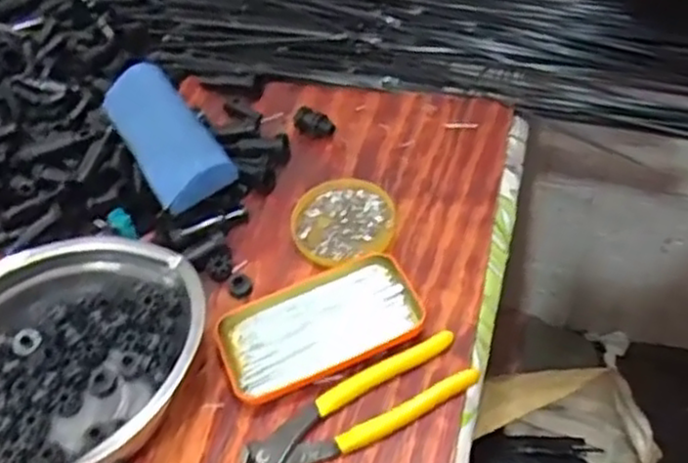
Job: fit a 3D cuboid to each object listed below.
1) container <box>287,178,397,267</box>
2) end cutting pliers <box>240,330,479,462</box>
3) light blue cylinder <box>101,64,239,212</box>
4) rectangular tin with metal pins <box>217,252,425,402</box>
[{"bbox_3d":[0.000,-0.007,0.590,0.083,0.012,0.084,-4,51,5],"label":"container"},{"bbox_3d":[0.011,0.121,0.483,0.161,0.015,0.048,-28,53,-14],"label":"end cutting pliers"},{"bbox_3d":[-0.157,-0.091,0.614,0.062,0.032,0.174,-29,53,-15],"label":"light blue cylinder"},{"bbox_3d":[-0.018,0.066,0.523,0.141,0.016,0.077,-23,51,-10],"label":"rectangular tin with metal pins"}]

